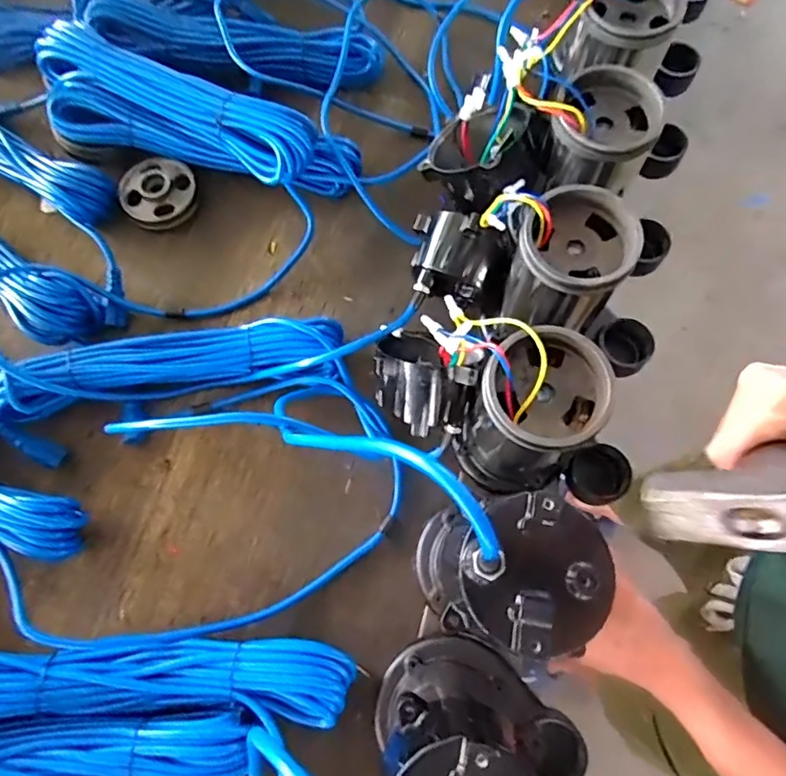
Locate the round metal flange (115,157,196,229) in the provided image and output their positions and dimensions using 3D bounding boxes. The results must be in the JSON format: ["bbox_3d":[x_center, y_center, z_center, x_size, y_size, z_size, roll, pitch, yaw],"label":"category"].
[{"bbox_3d":[-0.275,-0.232,0.626,0.086,0.020,0.091,0,73,1],"label":"round metal flange"}]

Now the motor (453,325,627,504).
[{"bbox_3d":[0.108,0.026,0.445,0.086,0.162,0.096,23,75,7],"label":"motor"}]

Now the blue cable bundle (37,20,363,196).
[{"bbox_3d":[-0.223,-0.305,0.608,0.377,0.080,0.114,18,74,6],"label":"blue cable bundle"}]

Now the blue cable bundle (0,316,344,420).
[{"bbox_3d":[-0.226,-0.022,0.545,0.348,0.057,0.073,-7,73,-2],"label":"blue cable bundle"}]

